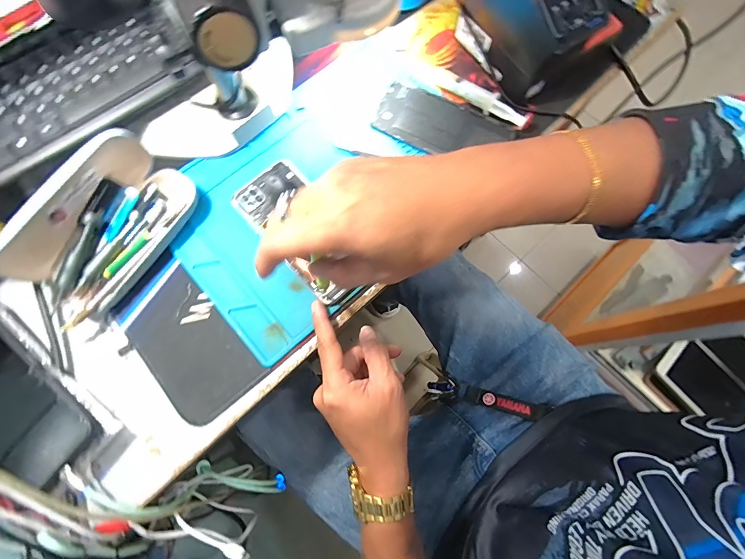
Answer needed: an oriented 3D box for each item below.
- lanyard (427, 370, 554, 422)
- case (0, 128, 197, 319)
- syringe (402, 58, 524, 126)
[{"bbox_3d":[0.147,0.159,0.484,0.173,0.029,0.037,2,69,42],"label":"lanyard"},{"bbox_3d":[-0.252,-0.051,0.325,0.090,0.062,0.166,35,77,9],"label":"case"},{"bbox_3d":[0.105,-0.222,0.406,0.158,0.014,0.022,34,76,9],"label":"syringe"}]

